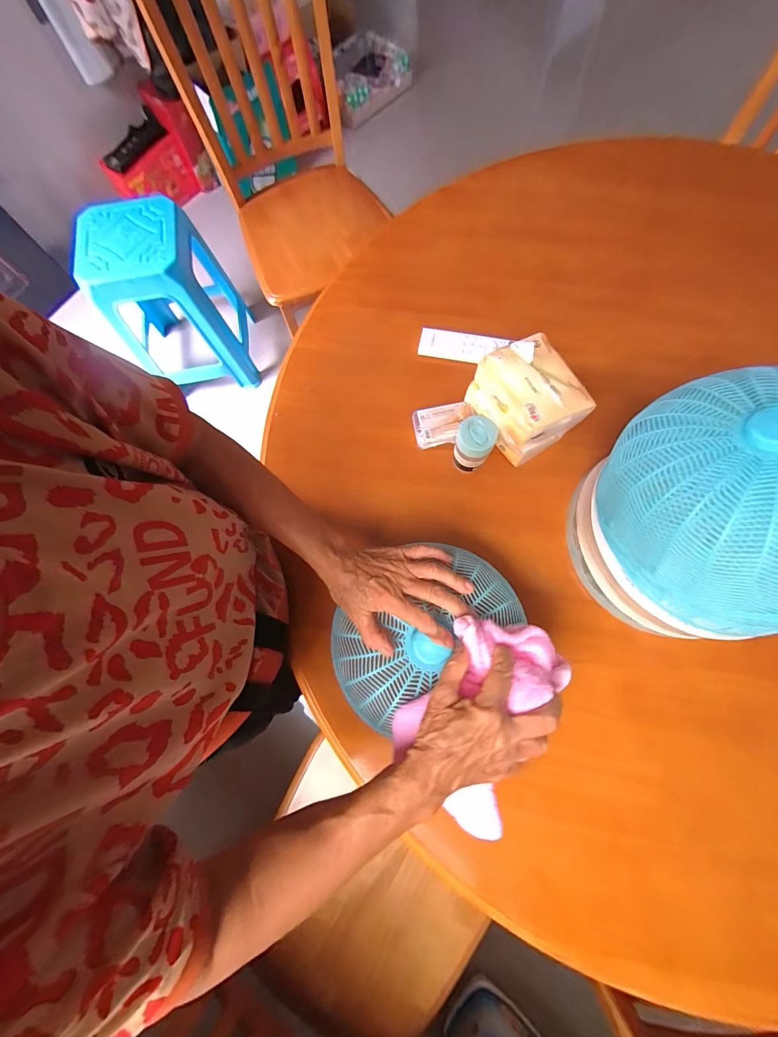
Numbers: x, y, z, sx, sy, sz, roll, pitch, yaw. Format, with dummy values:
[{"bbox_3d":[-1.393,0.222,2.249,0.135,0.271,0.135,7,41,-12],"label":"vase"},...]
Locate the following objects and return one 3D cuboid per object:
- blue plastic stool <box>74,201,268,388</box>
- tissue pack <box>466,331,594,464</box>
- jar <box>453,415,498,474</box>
[{"bbox_3d":[-0.688,-0.699,1.251,0.335,0.455,0.362,-12,75,-1],"label":"blue plastic stool"},{"bbox_3d":[0.179,-0.156,0.509,0.103,0.097,0.133,-32,76,-6],"label":"tissue pack"},{"bbox_3d":[0.109,-0.094,0.503,0.046,0.083,0.042,0,75,1],"label":"jar"}]

